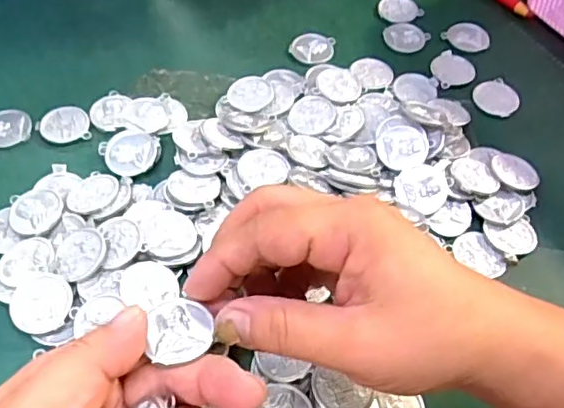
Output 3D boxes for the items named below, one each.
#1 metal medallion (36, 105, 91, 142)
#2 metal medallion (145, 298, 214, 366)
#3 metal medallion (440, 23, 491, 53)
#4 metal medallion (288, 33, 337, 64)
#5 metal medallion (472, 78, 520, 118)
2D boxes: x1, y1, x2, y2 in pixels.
[{"bbox_3d":[-0.135,-0.050,0.371,0.030,0.004,0.029,-12,57,-12],"label":"metal medallion"},{"bbox_3d":[-0.038,0.047,0.229,0.023,0.005,0.025,-6,56,-8],"label":"metal medallion"},{"bbox_3d":[0.133,-0.121,0.433,0.033,0.004,0.025,24,57,12],"label":"metal medallion"},{"bbox_3d":[0.021,-0.109,0.421,0.030,0.004,0.028,12,55,4],"label":"metal medallion"},{"bbox_3d":[0.142,-0.070,0.399,0.028,0.005,0.029,2,55,-3],"label":"metal medallion"}]

